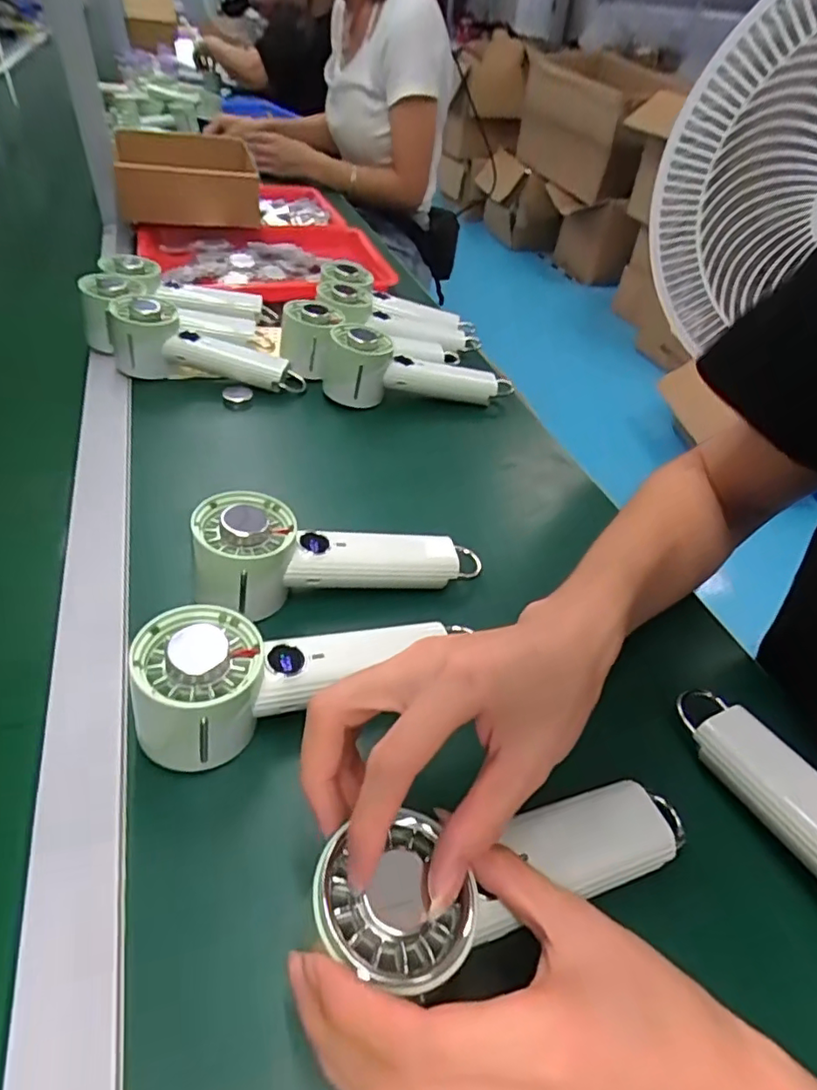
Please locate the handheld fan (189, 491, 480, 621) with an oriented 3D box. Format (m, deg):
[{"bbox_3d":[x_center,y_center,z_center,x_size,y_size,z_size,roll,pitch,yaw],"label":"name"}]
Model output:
[{"bbox_3d":[-0.044,0.010,0.400,0.196,0.059,0.068,1,42,-23],"label":"handheld fan"}]

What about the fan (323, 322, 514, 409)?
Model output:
[{"bbox_3d":[0.013,-0.183,0.598,0.193,0.062,0.067,-1,44,-7],"label":"fan"}]

